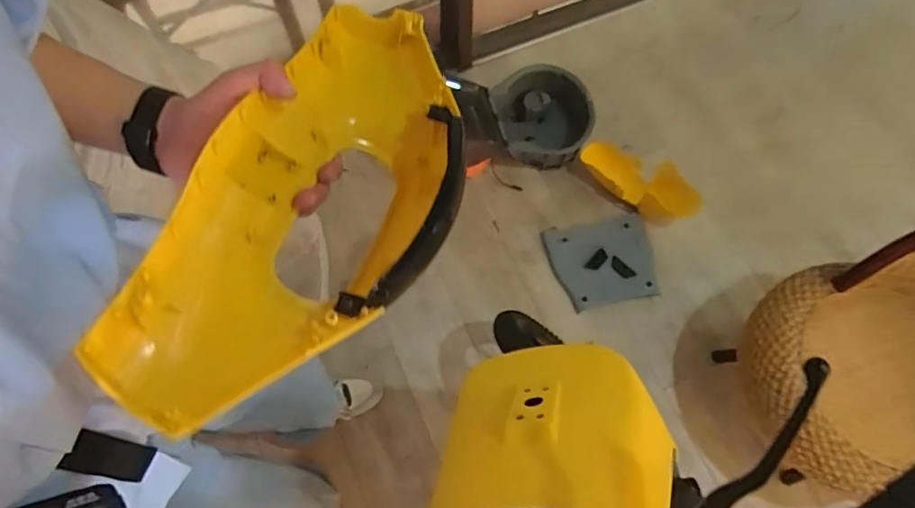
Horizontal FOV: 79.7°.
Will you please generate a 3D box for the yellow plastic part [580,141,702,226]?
[{"bbox_3d":[0.506,-0.204,1.527,0.341,0.104,0.115,33,73,12],"label":"yellow plastic part"}]

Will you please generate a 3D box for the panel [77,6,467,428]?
[{"bbox_3d":[-0.089,-0.041,0.407,0.169,0.083,0.365,18,56,12],"label":"panel"}]

